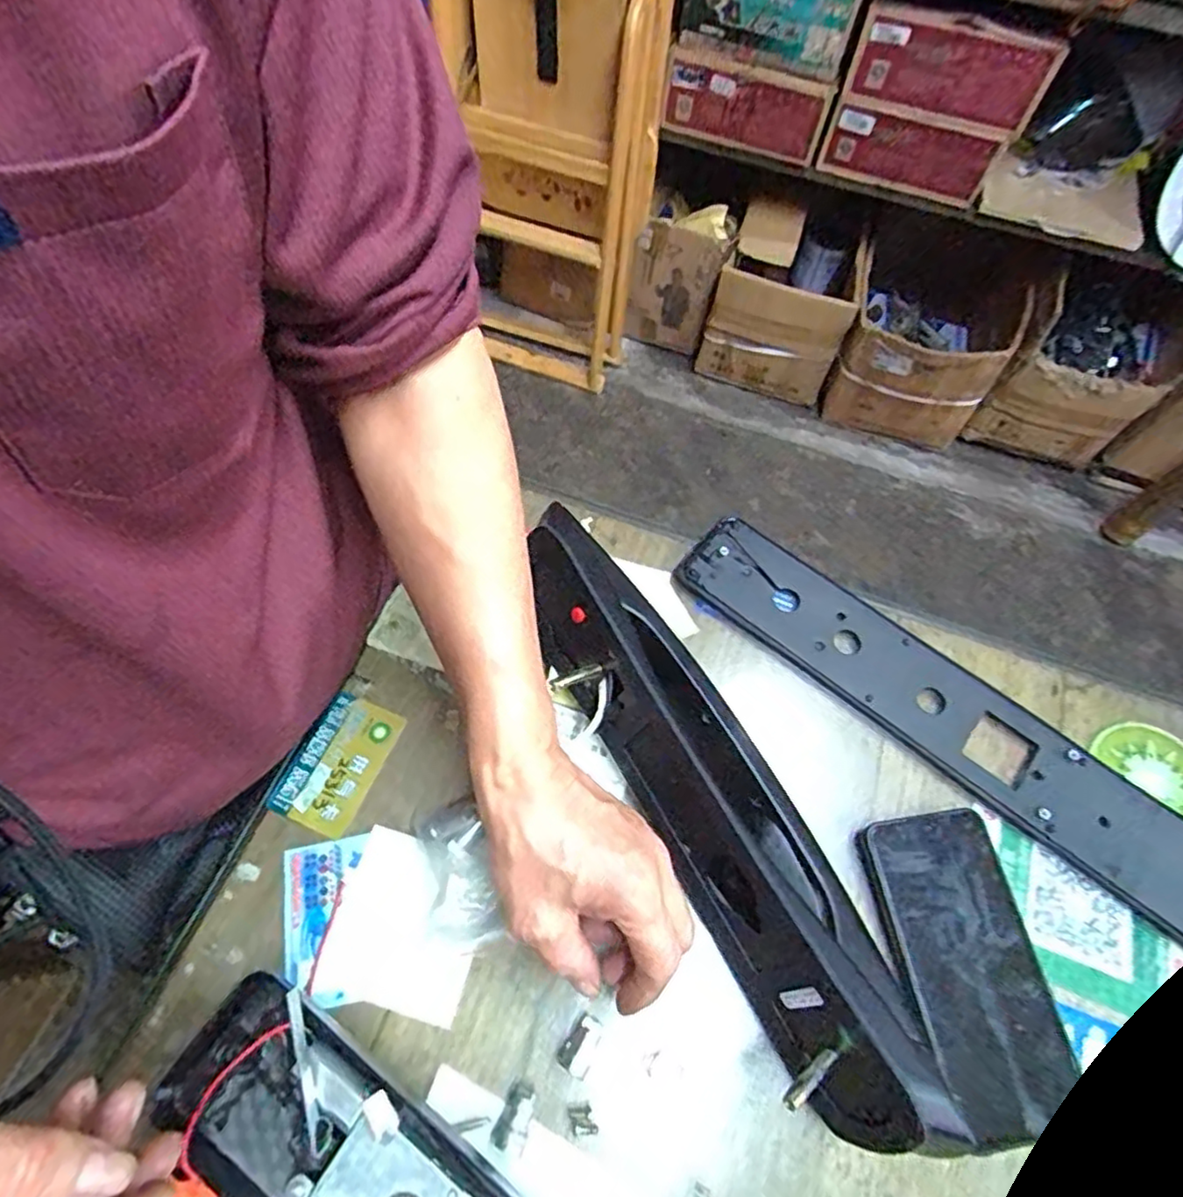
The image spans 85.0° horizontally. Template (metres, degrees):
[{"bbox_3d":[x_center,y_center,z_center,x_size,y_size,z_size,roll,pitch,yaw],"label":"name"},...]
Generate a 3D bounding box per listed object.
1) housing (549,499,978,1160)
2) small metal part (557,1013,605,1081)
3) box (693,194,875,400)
[{"bbox_3d":[0.069,0.110,0.386,0.088,0.081,0.379,-26,69,-15],"label":"housing"},{"bbox_3d":[-0.005,0.240,0.346,0.017,0.004,0.027,35,67,13],"label":"small metal part"},{"bbox_3d":[0.473,-0.732,1.583,0.325,0.318,0.253,19,64,7],"label":"box"}]

